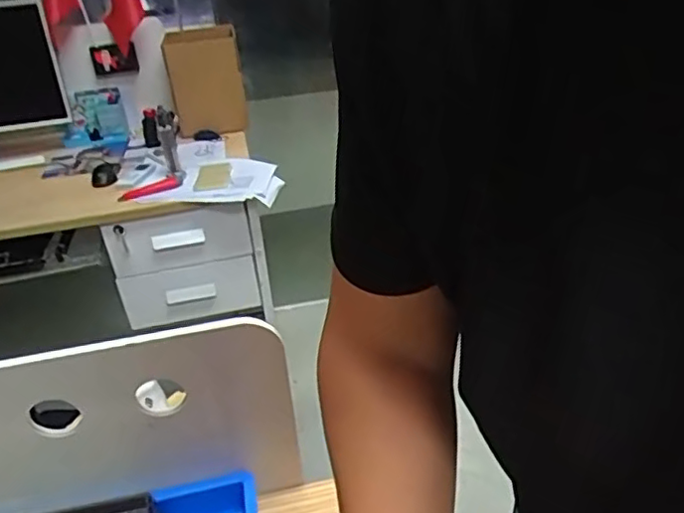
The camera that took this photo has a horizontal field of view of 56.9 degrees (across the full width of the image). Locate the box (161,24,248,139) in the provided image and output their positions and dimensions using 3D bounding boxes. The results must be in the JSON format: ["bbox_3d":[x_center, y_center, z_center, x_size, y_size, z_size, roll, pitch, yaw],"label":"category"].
[{"bbox_3d":[-0.370,-0.481,1.715,0.194,0.324,0.056,-10,-11,-5],"label":"box"}]

